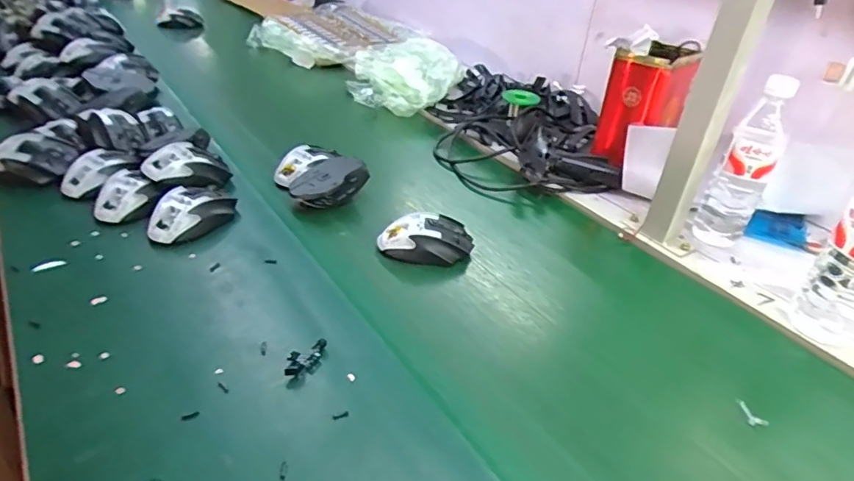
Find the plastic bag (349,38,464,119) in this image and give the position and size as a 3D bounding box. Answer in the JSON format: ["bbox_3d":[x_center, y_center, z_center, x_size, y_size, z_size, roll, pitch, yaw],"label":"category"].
[{"bbox_3d":[-0.043,-0.358,1.137,0.234,0.082,0.270,-1,35,-9],"label":"plastic bag"}]

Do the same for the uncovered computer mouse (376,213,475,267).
[{"bbox_3d":[-0.001,-0.003,0.682,0.116,0.042,0.058,0,35,-8],"label":"uncovered computer mouse"}]

